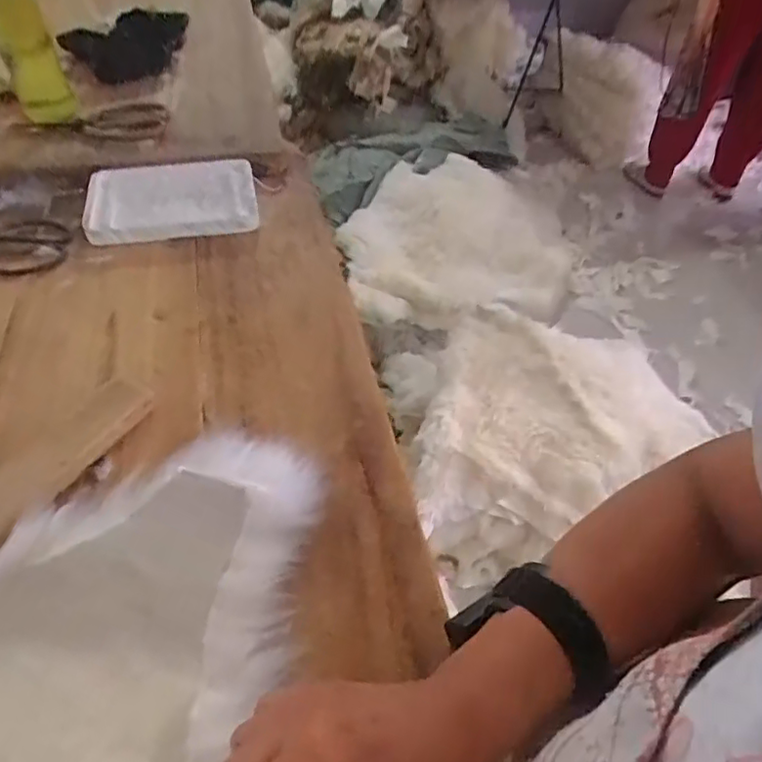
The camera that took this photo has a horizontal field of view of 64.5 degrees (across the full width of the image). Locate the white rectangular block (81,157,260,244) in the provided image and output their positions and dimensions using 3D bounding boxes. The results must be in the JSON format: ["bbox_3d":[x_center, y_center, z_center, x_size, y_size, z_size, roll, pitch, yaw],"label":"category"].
[{"bbox_3d":[-0.243,-0.212,0.709,0.191,0.032,0.129,-8,46,-10],"label":"white rectangular block"}]

